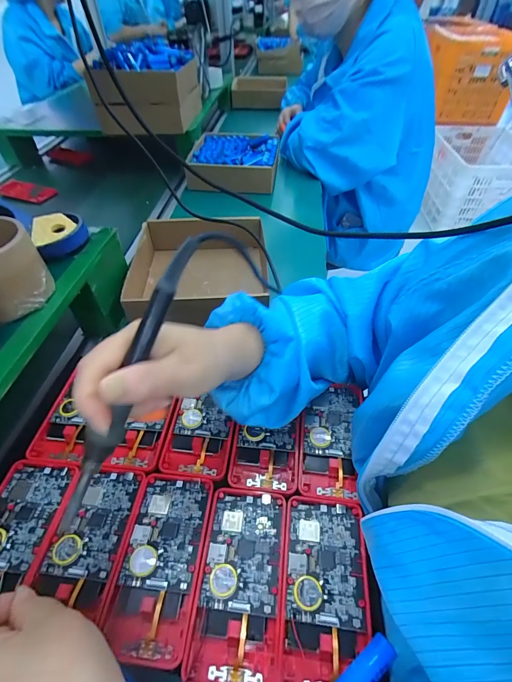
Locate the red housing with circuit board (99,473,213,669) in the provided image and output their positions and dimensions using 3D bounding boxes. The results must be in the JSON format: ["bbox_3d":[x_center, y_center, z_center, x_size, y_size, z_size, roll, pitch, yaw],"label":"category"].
[{"bbox_3d":[-0.074,0.169,0.266,0.061,0.016,0.119,4,47,5],"label":"red housing with circuit board"}]

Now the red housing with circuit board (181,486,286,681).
[{"bbox_3d":[-0.011,0.178,0.255,0.060,0.014,0.121,4,47,5],"label":"red housing with circuit board"}]

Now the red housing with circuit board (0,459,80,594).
[{"bbox_3d":[-0.199,0.158,0.274,0.062,0.012,0.118,5,44,2],"label":"red housing with circuit board"}]

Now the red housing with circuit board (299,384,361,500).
[{"bbox_3d":[0.073,0.093,0.332,0.055,0.012,0.122,9,48,10],"label":"red housing with circuit board"}]

